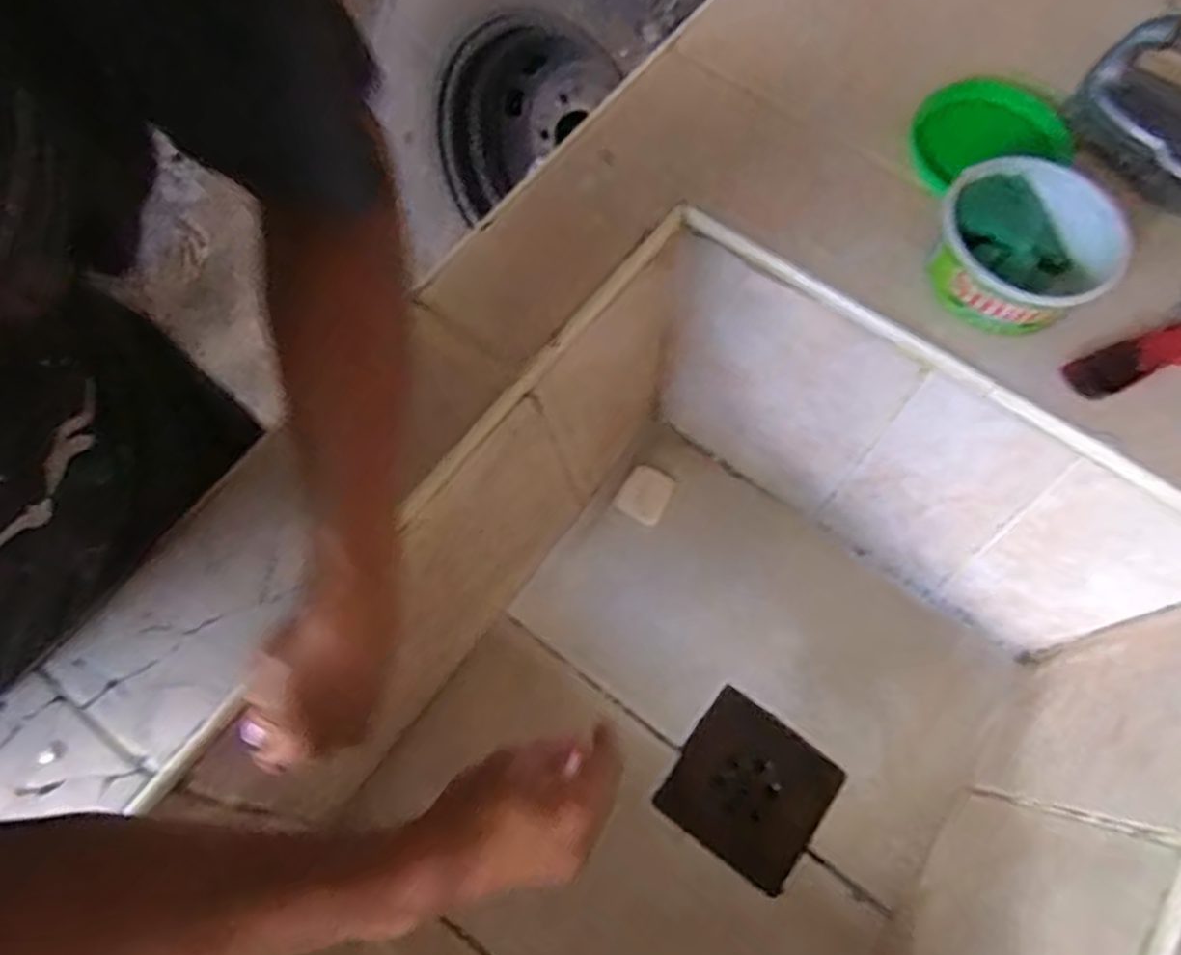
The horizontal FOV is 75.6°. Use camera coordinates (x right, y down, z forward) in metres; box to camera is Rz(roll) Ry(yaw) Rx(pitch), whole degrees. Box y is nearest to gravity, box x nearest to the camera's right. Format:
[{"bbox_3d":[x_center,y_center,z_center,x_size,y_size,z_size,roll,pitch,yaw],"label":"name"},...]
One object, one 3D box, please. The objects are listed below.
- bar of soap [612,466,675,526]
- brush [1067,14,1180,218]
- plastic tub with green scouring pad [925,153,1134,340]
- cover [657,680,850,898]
[{"bbox_3d":[0.046,0.013,0.632,0.040,0.008,0.044,30,71,12],"label":"bar of soap"},{"bbox_3d":[0.396,-0.240,0.513,0.128,0.080,0.062,30,70,11],"label":"brush"},{"bbox_3d":[0.282,-0.149,0.499,0.112,0.048,0.110,0,67,-1],"label":"plastic tub with green scouring pad"},{"bbox_3d":[0.116,0.226,0.555,0.104,0.006,0.102,34,72,13],"label":"cover"}]

